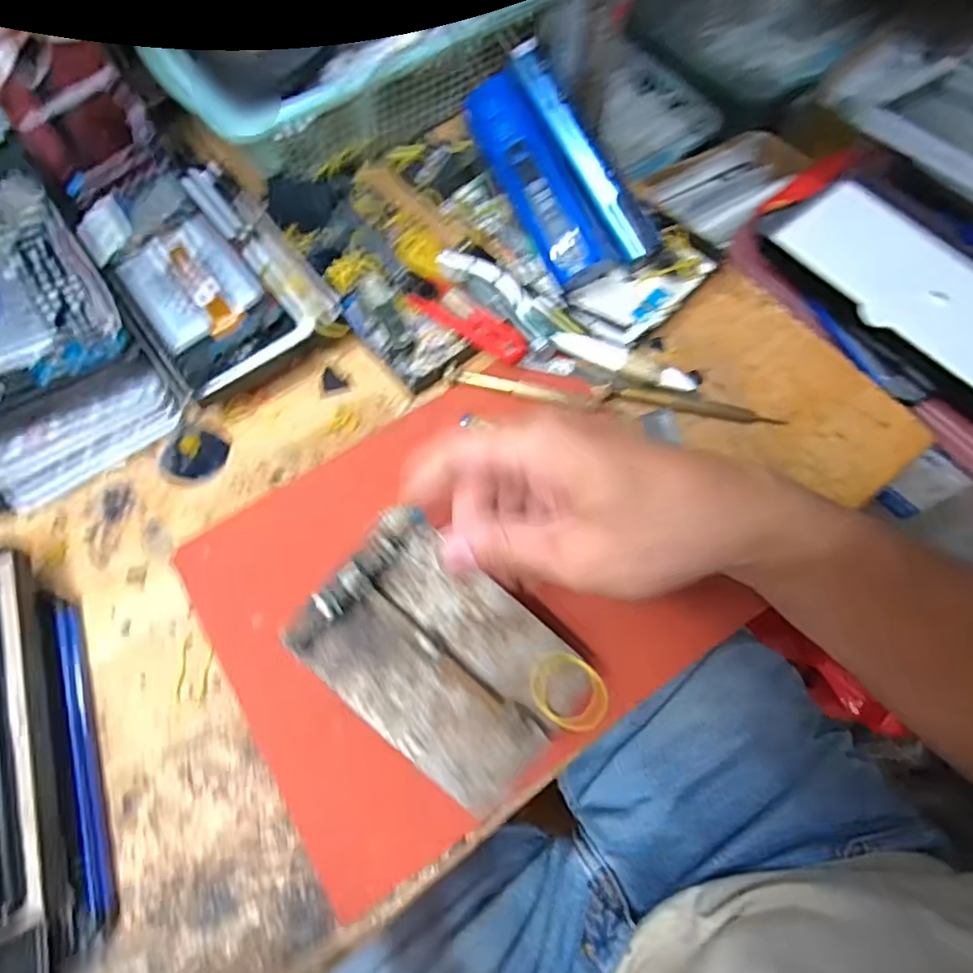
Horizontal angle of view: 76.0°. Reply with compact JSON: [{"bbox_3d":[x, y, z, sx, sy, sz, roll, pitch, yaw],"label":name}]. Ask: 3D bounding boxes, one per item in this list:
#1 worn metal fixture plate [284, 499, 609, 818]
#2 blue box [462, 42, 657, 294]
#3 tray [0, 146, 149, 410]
[{"bbox_3d":[-0.018,0.074,0.268,0.117,0.013,0.080,40,76,2],"label":"worn metal fixture plate"},{"bbox_3d":[0.044,-0.197,0.392,0.064,0.033,0.148,-33,93,-12],"label":"blue box"},{"bbox_3d":[-0.277,-0.116,0.349,0.103,0.029,0.163,-32,71,-12],"label":"tray"}]

